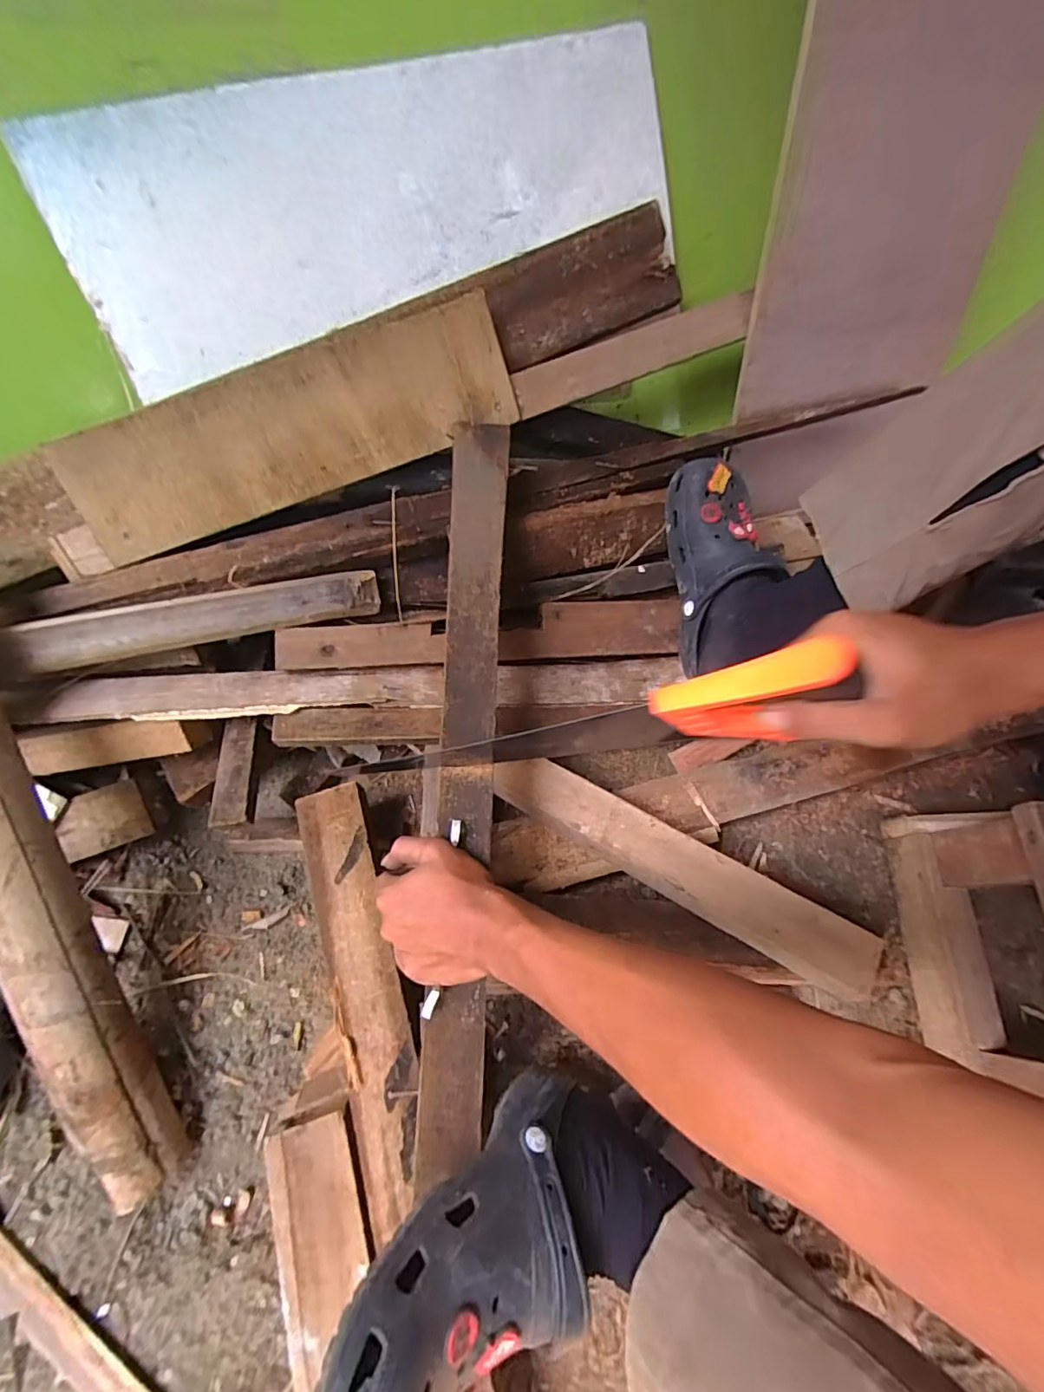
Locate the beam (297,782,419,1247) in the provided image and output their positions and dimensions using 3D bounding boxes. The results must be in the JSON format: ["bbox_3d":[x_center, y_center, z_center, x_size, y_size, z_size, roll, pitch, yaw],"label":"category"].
[{"bbox_3d":[-0.137,0.242,0.460,0.058,0.026,0.332,-16,65,-10],"label":"beam"}]

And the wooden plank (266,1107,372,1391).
[{"bbox_3d":[-0.130,0.460,0.374,0.060,0.035,0.271,-14,65,-10],"label":"wooden plank"}]

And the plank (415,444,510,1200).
[{"bbox_3d":[-0.050,0.037,0.453,0.054,0.011,0.621,2,75,-2],"label":"plank"}]

